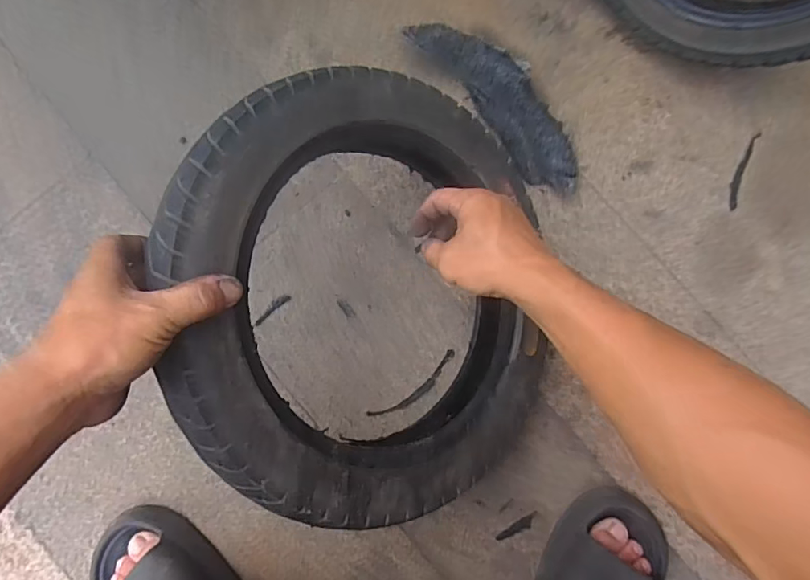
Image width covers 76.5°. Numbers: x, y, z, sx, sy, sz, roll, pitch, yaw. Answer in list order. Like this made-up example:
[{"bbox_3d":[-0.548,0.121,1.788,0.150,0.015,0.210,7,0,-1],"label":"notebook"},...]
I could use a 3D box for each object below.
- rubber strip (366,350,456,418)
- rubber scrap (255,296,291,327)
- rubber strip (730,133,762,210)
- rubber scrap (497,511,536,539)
[{"bbox_3d":[0.011,0.107,0.553,0.112,0.005,0.021,-37,85,-4],"label":"rubber strip"},{"bbox_3d":[-0.146,0.021,0.562,0.047,0.004,0.010,-40,85,-4],"label":"rubber scrap"},{"bbox_3d":[0.369,-0.131,0.563,0.012,0.006,0.089,20,87,1],"label":"rubber strip"},{"bbox_3d":[0.118,0.250,0.540,0.049,0.004,0.013,-27,84,-3],"label":"rubber scrap"}]

